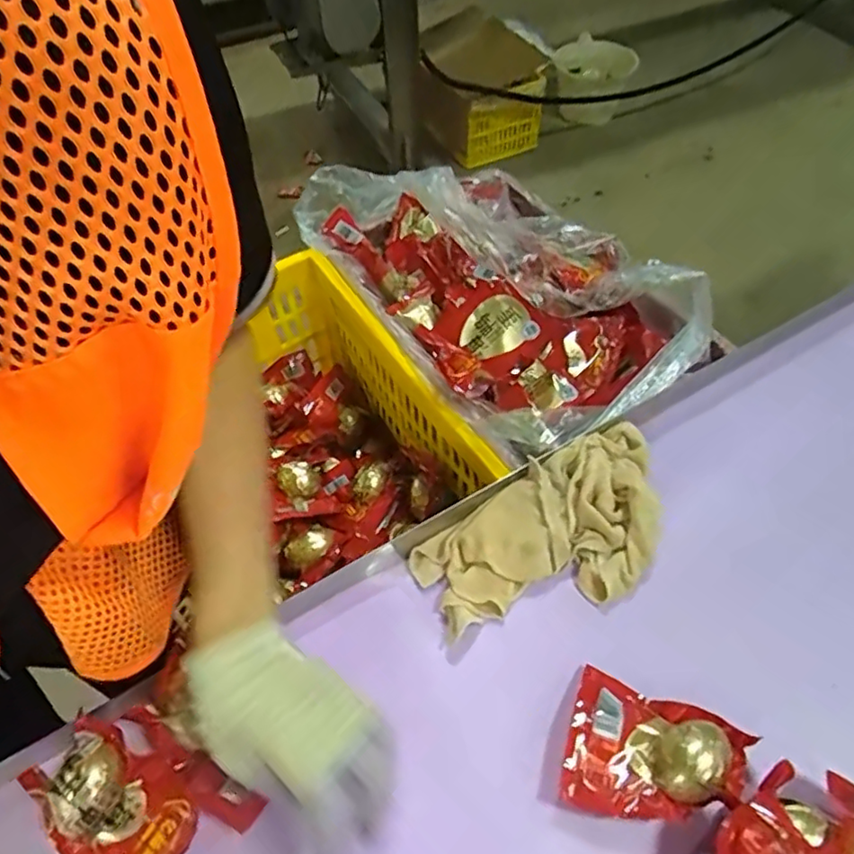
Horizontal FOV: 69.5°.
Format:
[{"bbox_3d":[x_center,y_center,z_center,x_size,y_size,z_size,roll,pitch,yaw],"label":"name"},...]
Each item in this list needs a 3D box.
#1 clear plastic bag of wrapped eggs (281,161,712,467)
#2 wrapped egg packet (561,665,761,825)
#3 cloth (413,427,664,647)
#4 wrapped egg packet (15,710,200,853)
[{"bbox_3d":[0.079,-0.186,0.723,0.281,0.112,0.482,-29,58,-17],"label":"clear plastic bag of wrapped eggs"},{"bbox_3d":[0.153,0.223,0.413,0.110,0.033,0.086,17,57,15],"label":"wrapped egg packet"},{"bbox_3d":[0.106,0.088,0.509,0.232,0.040,0.123,-23,56,-13],"label":"cloth"},{"bbox_3d":[-0.209,0.250,0.405,0.104,0.047,0.073,33,62,24],"label":"wrapped egg packet"}]

